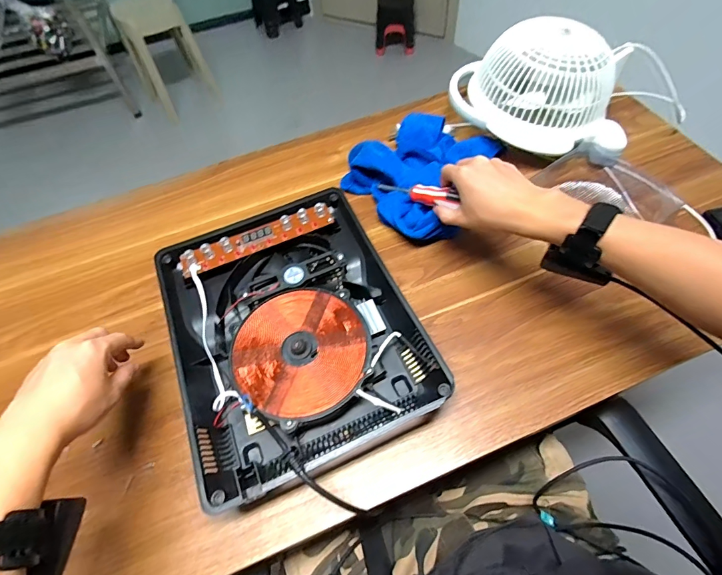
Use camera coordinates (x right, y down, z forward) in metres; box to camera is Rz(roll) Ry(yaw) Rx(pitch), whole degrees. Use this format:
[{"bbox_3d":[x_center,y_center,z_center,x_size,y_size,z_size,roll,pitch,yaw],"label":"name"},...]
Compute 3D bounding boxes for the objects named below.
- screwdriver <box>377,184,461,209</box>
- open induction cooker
[{"bbox_3d":[0.079,-0.133,0.565,0.024,0.020,0.152,-39,37,-18],"label":"screwdriver"},{"bbox_3d":[-0.078,0.047,0.489,0.282,0.057,0.356,-23,60,-9],"label":"open induction cooker"}]

